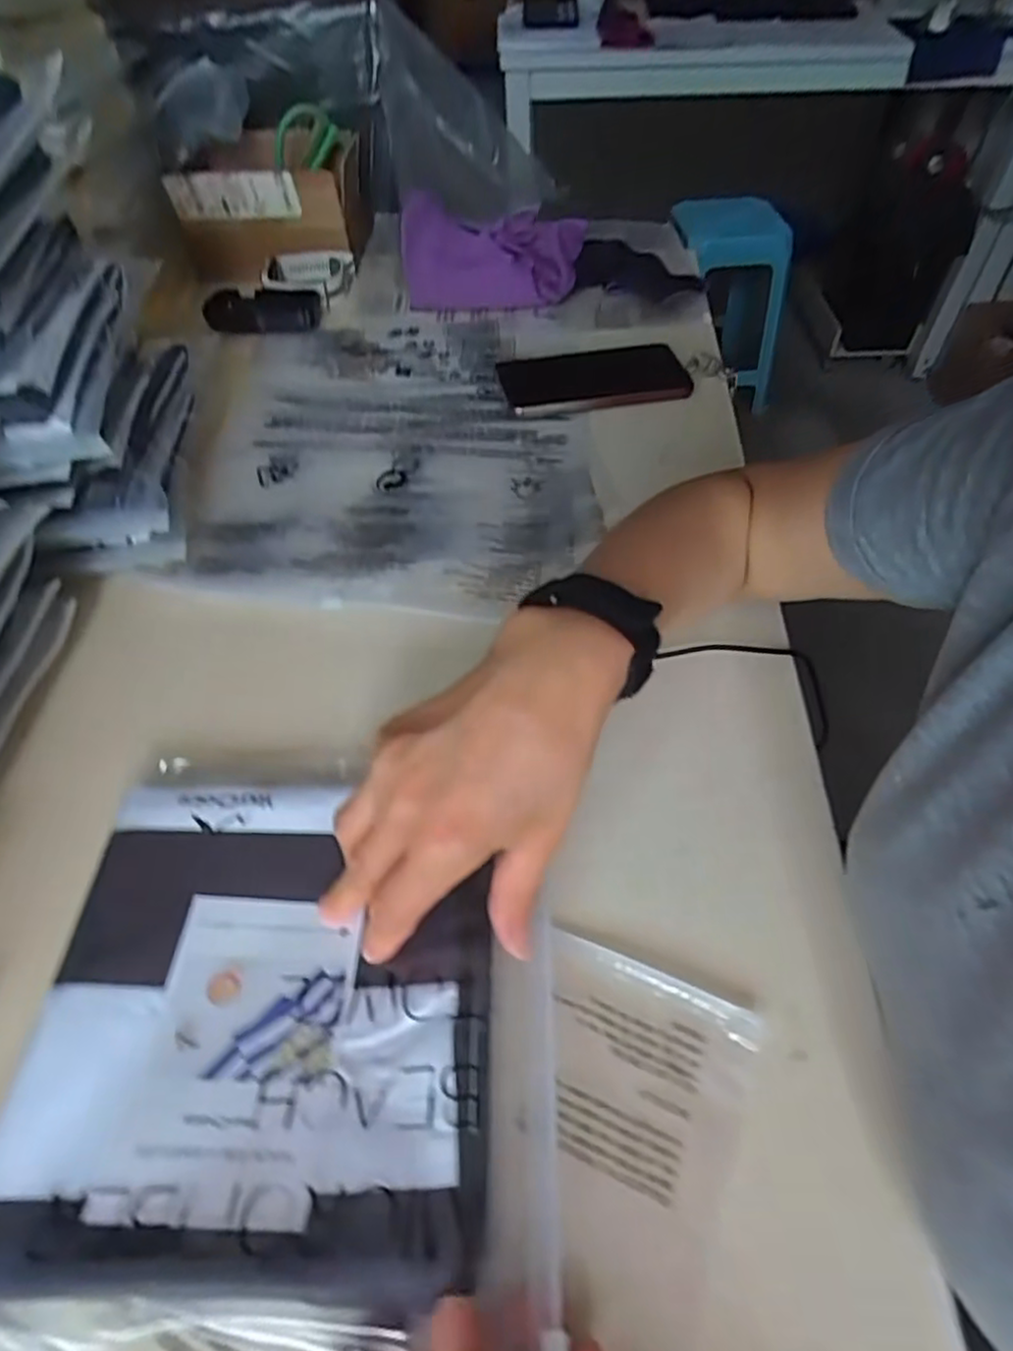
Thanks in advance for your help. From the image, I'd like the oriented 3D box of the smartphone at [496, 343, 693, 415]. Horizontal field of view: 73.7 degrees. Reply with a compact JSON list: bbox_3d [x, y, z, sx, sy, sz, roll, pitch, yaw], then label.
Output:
[{"bbox_3d":[0.078,-0.262,0.593,0.160,0.013,0.084,-12,53,-6],"label":"smartphone"}]

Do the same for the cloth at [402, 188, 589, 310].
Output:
[{"bbox_3d":[-0.020,-0.463,0.727,0.197,0.047,0.187,0,53,3],"label":"cloth"}]

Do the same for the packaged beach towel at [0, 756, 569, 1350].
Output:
[{"bbox_3d":[-0.087,0.136,0.291,0.215,0.037,0.229,1,53,4],"label":"packaged beach towel"}]

